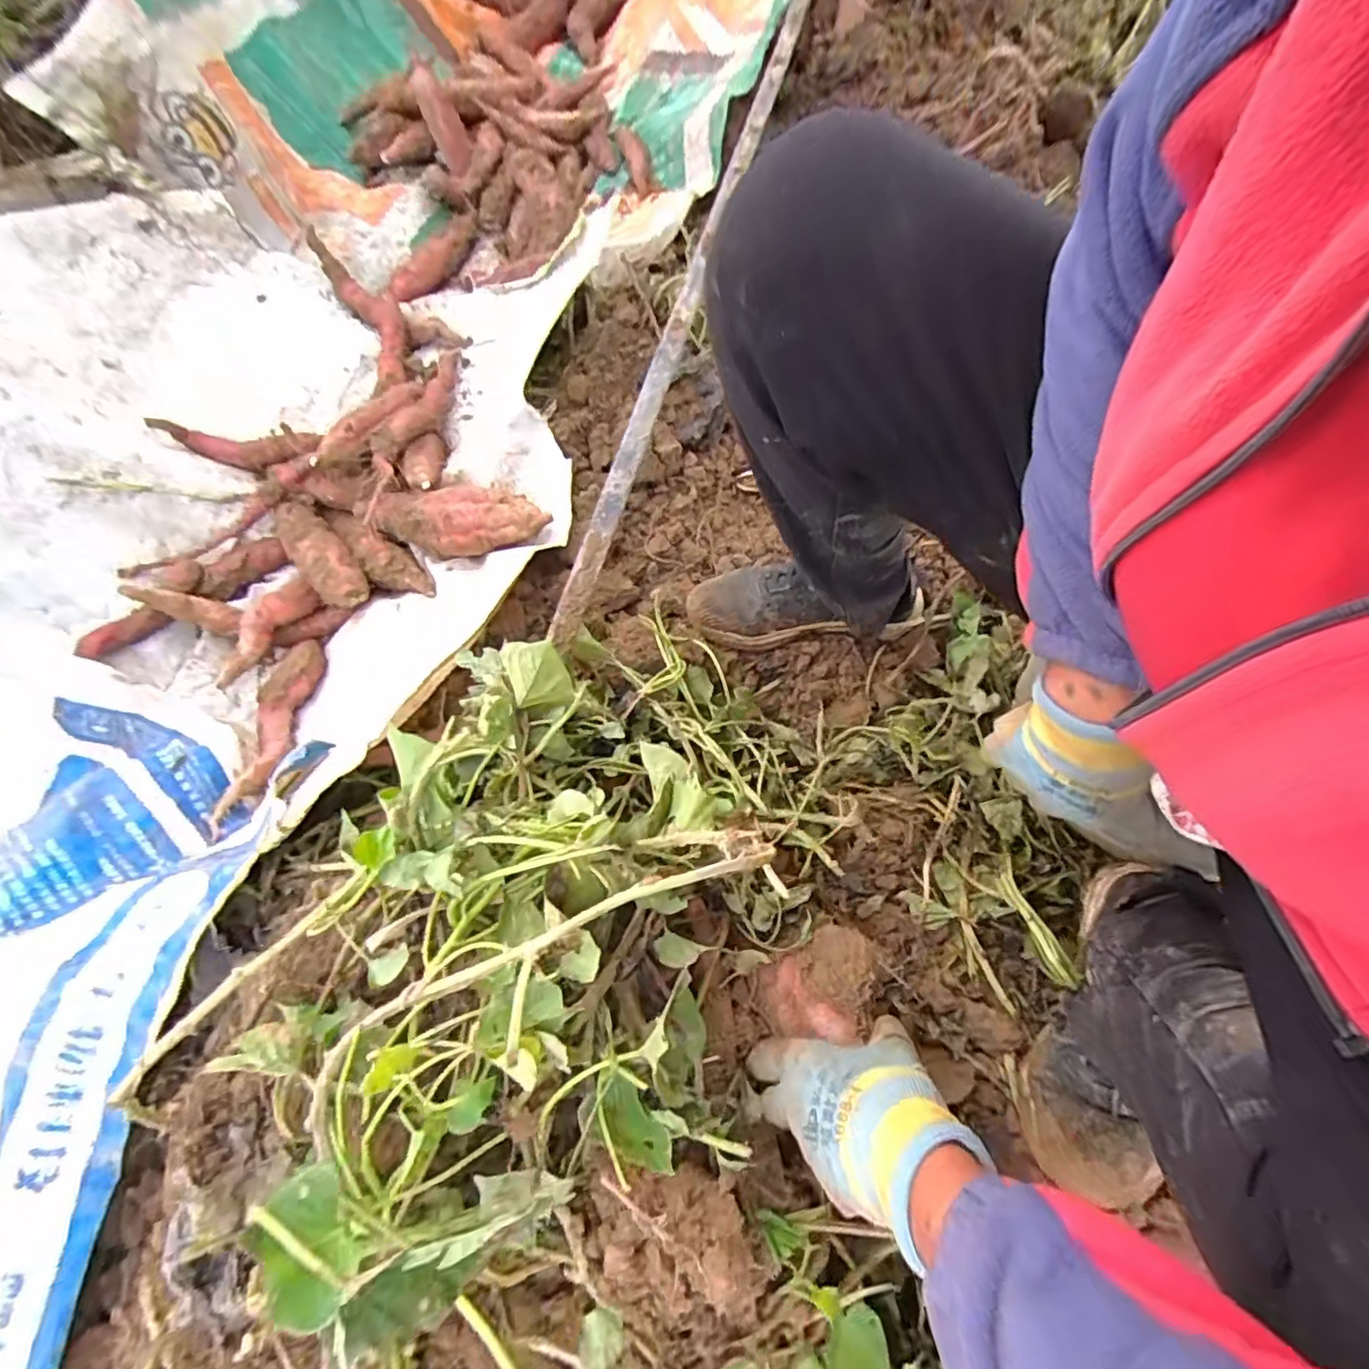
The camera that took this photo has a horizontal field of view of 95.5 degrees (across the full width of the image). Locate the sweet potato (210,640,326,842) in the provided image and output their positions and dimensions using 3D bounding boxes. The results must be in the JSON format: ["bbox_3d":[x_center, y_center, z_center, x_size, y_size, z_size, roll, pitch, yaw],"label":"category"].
[{"bbox_3d":[-0.478,0.053,0.727,0.056,0.044,0.255,0,56,2],"label":"sweet potato"}]

